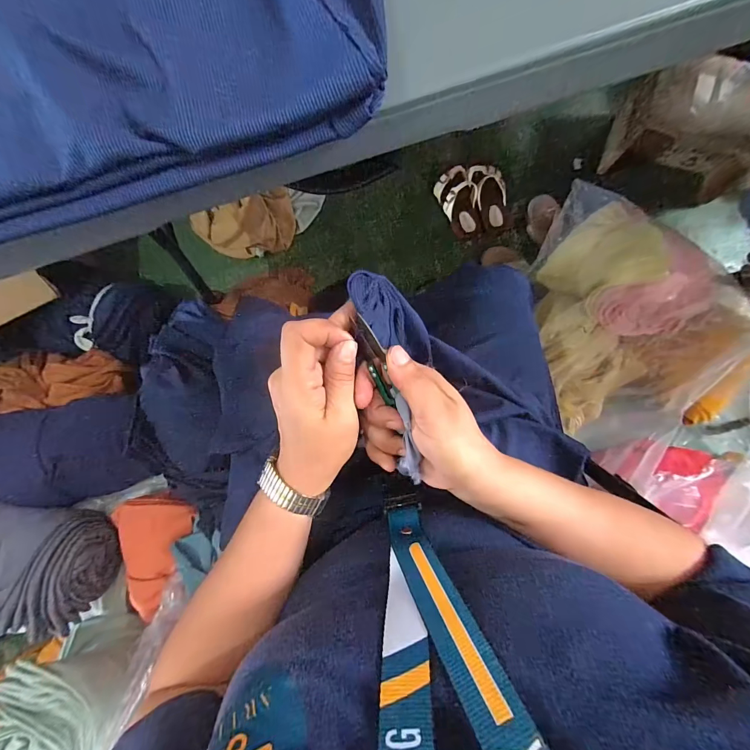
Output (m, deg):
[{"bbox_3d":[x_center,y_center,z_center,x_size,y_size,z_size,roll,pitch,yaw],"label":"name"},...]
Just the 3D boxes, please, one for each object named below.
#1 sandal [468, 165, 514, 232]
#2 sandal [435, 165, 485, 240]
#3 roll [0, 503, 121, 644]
[{"bbox_3d":[0.310,-0.490,0.933,0.092,0.065,0.177,-12,84,2],"label":"sandal"},{"bbox_3d":[0.231,-0.473,0.953,0.090,0.066,0.183,-20,84,1],"label":"sandal"},{"bbox_3d":[-0.748,0.388,0.701,0.351,0.135,0.244,2,84,3],"label":"roll"}]

